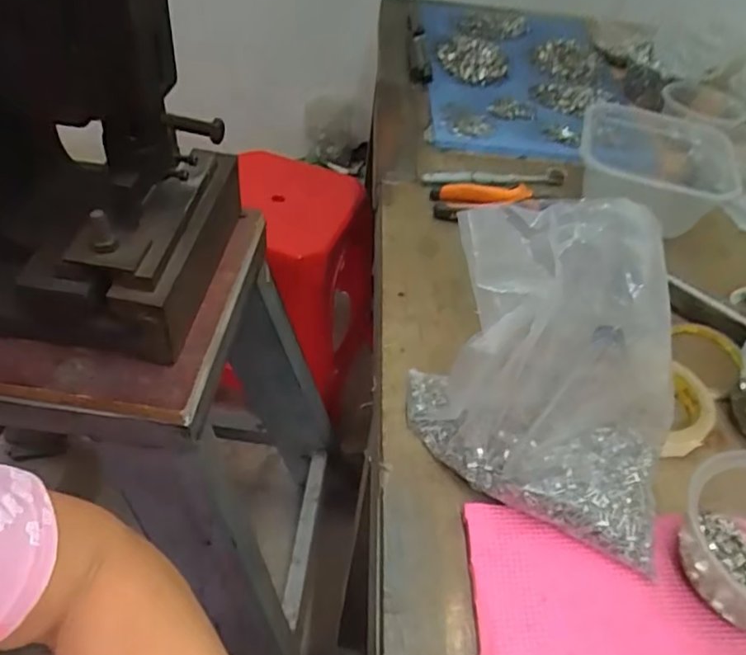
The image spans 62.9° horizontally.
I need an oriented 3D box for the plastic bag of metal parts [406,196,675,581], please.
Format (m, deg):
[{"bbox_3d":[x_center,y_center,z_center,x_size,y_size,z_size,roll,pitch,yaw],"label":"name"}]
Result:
[{"bbox_3d":[0.122,0.029,0.403,0.193,0.191,0.114,23,48,16],"label":"plastic bag of metal parts"}]

